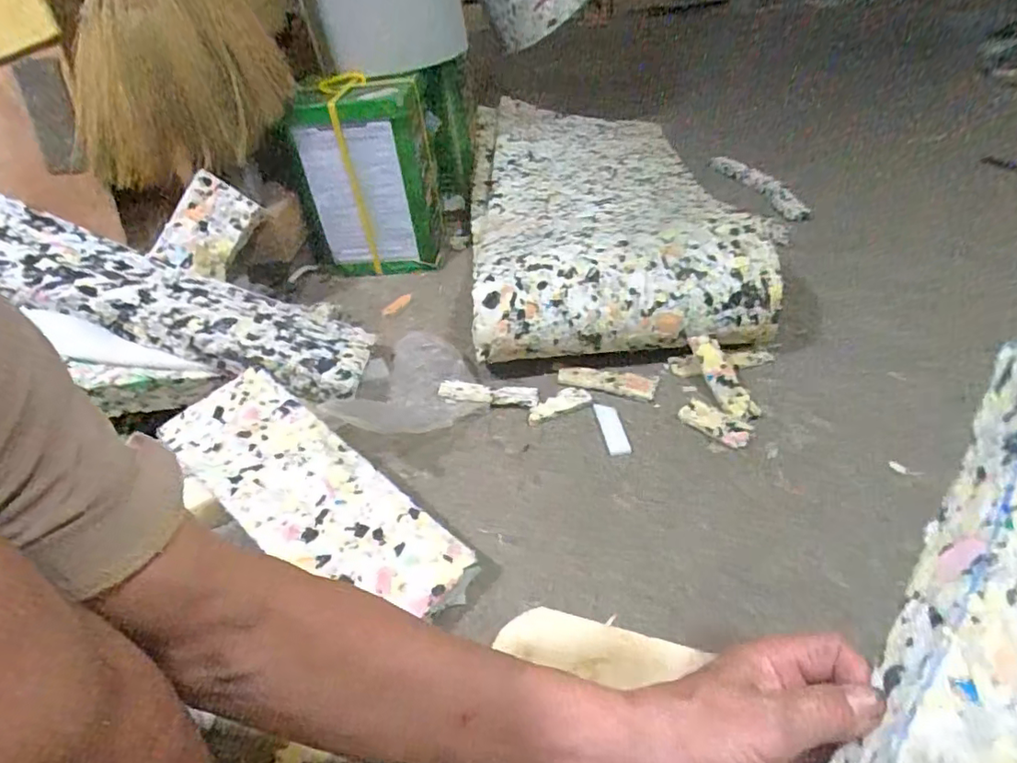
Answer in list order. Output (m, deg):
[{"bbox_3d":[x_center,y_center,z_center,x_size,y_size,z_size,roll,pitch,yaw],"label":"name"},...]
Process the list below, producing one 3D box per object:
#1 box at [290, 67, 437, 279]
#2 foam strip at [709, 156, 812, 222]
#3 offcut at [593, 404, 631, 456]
[{"bbox_3d":[-0.272,-0.404,1.135,0.240,0.334,0.194,0,39,8],"label":"box"},{"bbox_3d":[0.578,-0.462,1.322,0.072,0.044,0.390,-9,39,-4],"label":"foam strip"},{"bbox_3d":[0.139,0.064,0.766,0.030,0.010,0.088,-9,39,-3],"label":"offcut"}]

